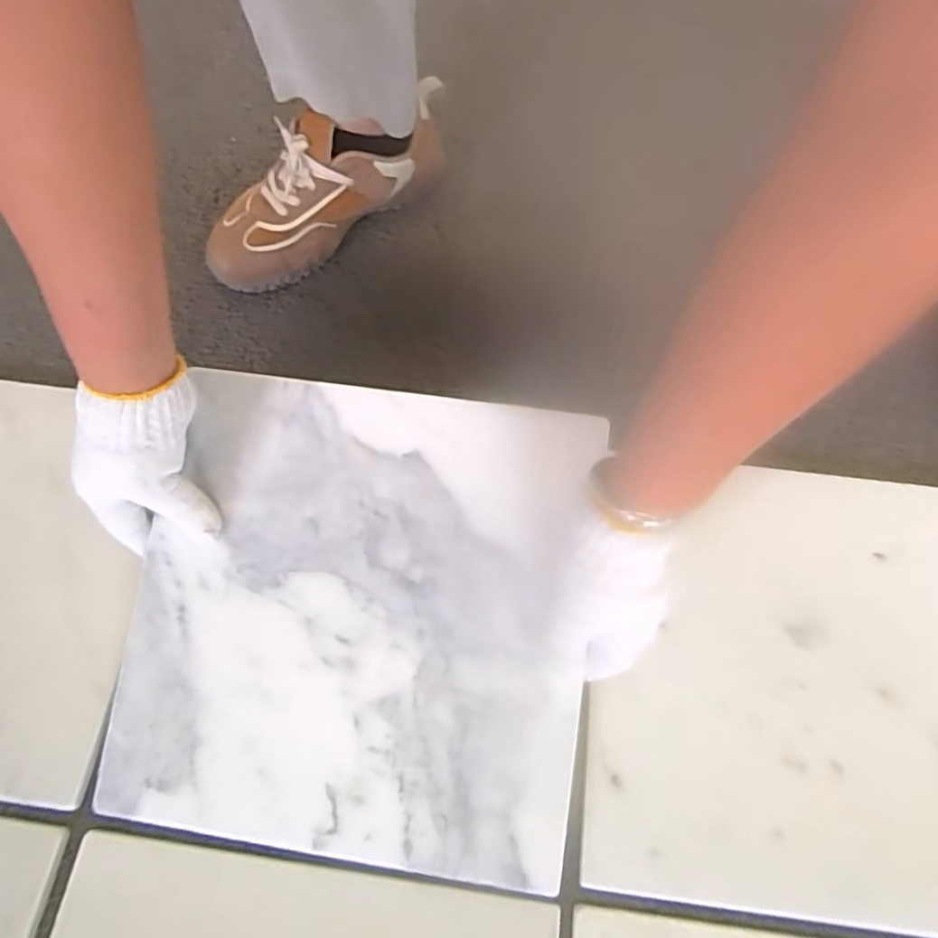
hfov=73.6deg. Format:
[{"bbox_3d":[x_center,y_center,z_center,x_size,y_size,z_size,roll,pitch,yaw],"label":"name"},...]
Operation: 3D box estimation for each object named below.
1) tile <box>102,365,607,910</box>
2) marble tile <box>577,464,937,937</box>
[{"bbox_3d":[-0.072,0.093,0.412,0.289,0.009,0.295,7,81,3],"label":"tile"},{"bbox_3d":[0.239,0.143,0.445,0.299,0.009,0.296,6,68,3],"label":"marble tile"}]

